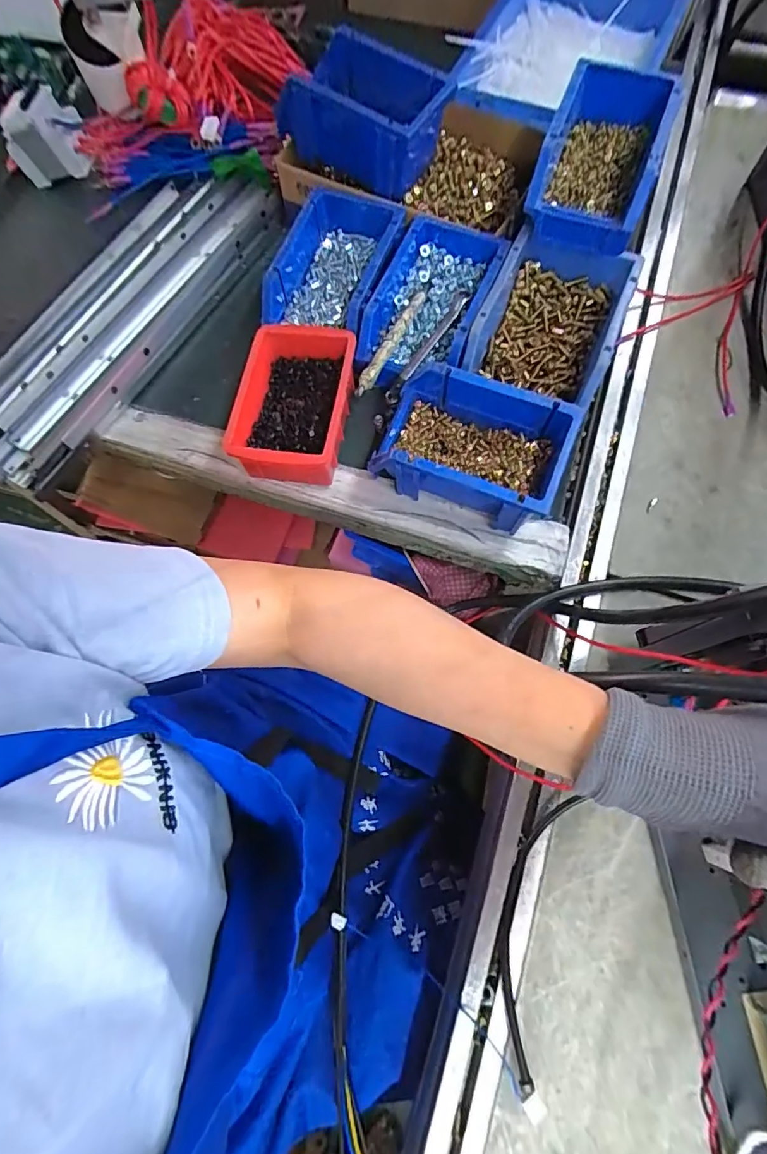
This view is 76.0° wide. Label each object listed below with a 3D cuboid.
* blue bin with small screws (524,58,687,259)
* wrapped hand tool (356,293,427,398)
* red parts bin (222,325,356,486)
[{"bbox_3d":[0.205,-0.399,0.461,0.100,0.061,0.168,18,75,8],"label":"blue bin with small screws"},{"bbox_3d":[0.007,-0.228,0.475,0.010,0.017,0.138,25,76,10],"label":"wrapped hand tool"},{"bbox_3d":[-0.086,-0.165,0.469,0.102,0.051,0.150,9,74,5],"label":"red parts bin"}]

